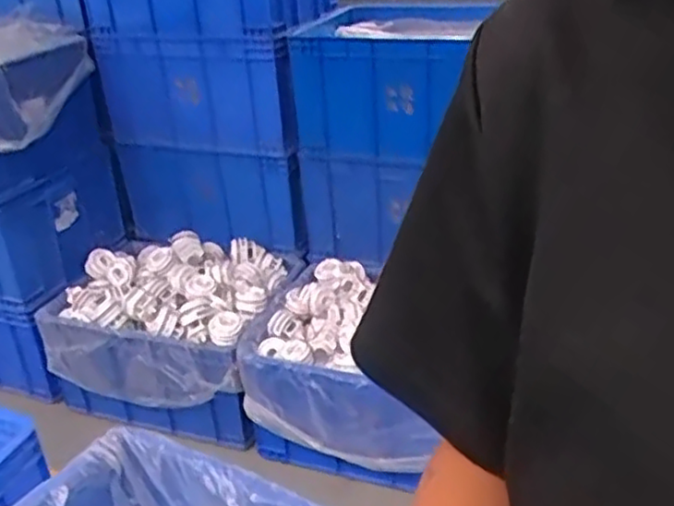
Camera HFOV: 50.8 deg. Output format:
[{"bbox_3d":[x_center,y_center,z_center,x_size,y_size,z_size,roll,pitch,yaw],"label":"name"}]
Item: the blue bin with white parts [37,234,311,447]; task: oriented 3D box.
[{"bbox_3d":[-0.421,0.201,1.810,0.589,0.357,0.395,7,29,20],"label":"blue bin with white parts"}]

